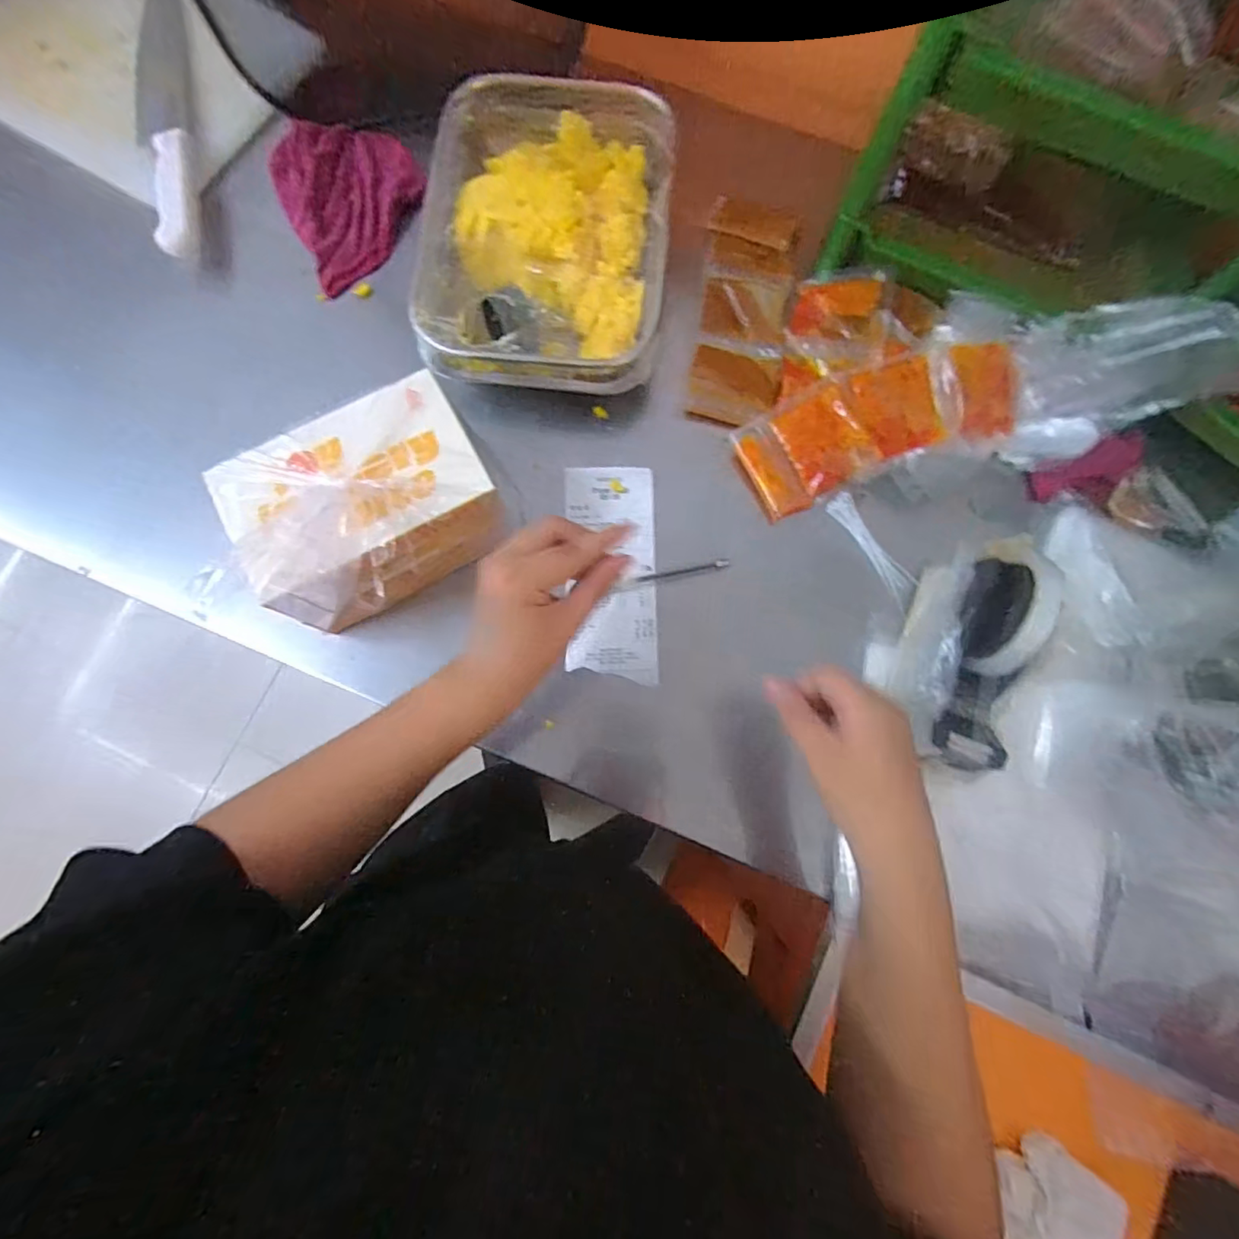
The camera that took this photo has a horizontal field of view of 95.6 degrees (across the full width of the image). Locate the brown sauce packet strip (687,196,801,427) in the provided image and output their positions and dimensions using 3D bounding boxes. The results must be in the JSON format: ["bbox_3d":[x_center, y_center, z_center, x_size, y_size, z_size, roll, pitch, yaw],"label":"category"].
[{"bbox_3d":[0.119,-0.298,0.535,0.083,0.018,0.242,10,80,1],"label":"brown sauce packet strip"}]

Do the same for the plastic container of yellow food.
[{"bbox_3d":[-0.065,-0.354,0.520,0.215,0.062,0.290,5,80,0],"label":"plastic container of yellow food"}]

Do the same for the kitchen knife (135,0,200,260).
[{"bbox_3d":[-0.438,-0.496,0.537,0.052,0.014,0.328,-11,80,-2],"label":"kitchen knife"}]

